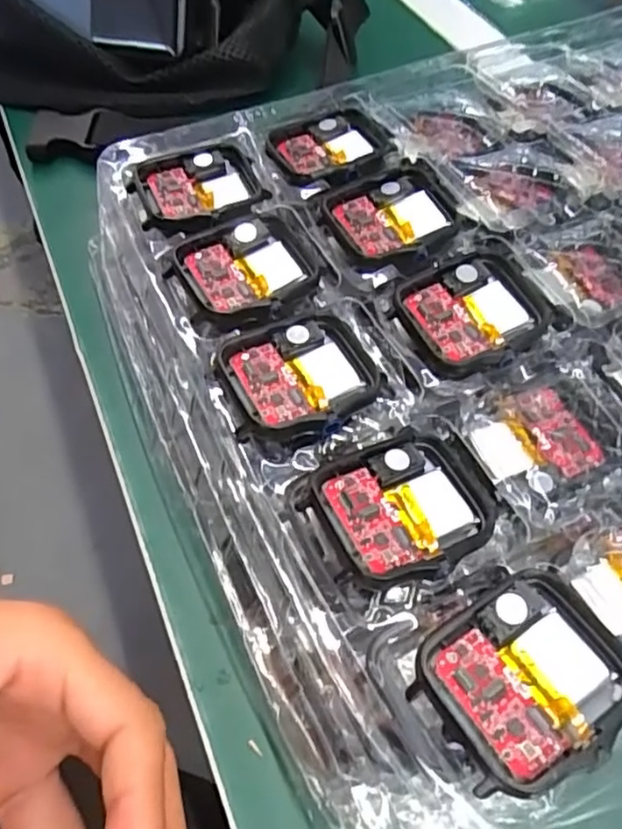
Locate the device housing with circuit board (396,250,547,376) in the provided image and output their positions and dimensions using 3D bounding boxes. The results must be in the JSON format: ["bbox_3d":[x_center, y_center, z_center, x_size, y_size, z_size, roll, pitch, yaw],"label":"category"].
[{"bbox_3d":[0.053,-0.033,0.207,0.044,0.007,0.038,-23,60,-16],"label":"device housing with circuit board"}]

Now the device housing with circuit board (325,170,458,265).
[{"bbox_3d":[0.032,-0.074,0.230,0.045,0.006,0.037,-22,59,-15],"label":"device housing with circuit board"}]

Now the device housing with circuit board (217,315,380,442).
[{"bbox_3d":[-0.003,-0.013,0.190,0.045,0.005,0.039,-19,58,-13],"label":"device housing with circuit board"}]

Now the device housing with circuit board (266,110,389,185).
[{"bbox_3d":[0.007,-0.108,0.253,0.045,0.004,0.038,-17,58,-12],"label":"device housing with circuit board"}]

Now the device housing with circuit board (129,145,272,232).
[{"bbox_3d":[-0.043,-0.086,0.241,0.046,0.008,0.037,-19,59,-13],"label":"device housing with circuit board"}]

